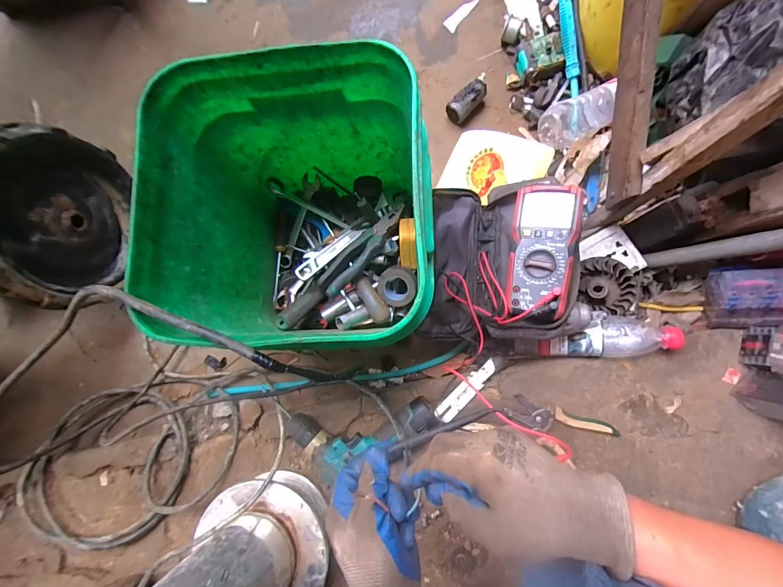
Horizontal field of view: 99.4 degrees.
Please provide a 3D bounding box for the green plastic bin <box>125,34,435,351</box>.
[{"bbox_3d":[-0.099,-0.090,0.462,0.293,0.300,0.298,-3,84,6],"label":"green plastic bin"}]

